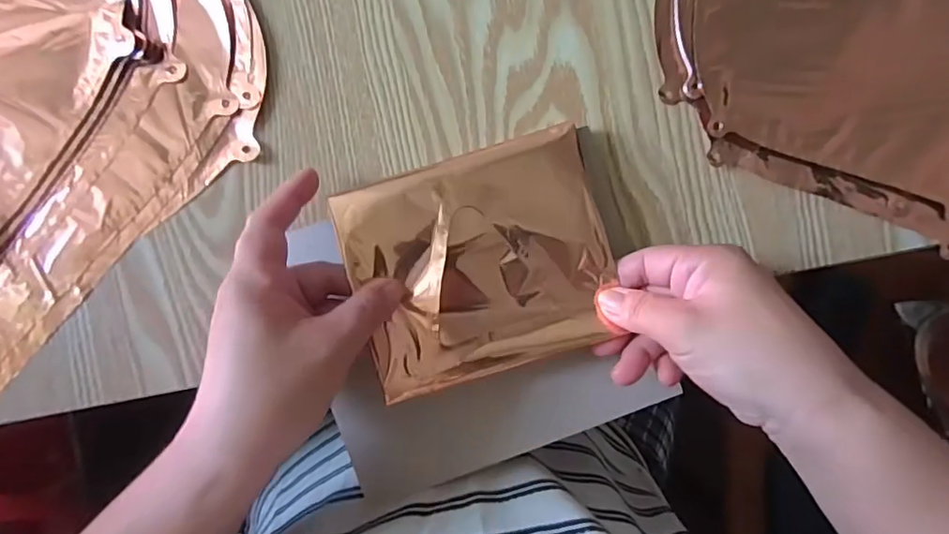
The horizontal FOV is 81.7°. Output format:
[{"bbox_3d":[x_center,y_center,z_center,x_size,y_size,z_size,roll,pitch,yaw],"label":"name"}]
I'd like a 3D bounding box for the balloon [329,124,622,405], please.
[{"bbox_3d":[0.005,-0.001,0.301,0.137,0.015,0.117,-17,90,-2],"label":"balloon"}]

